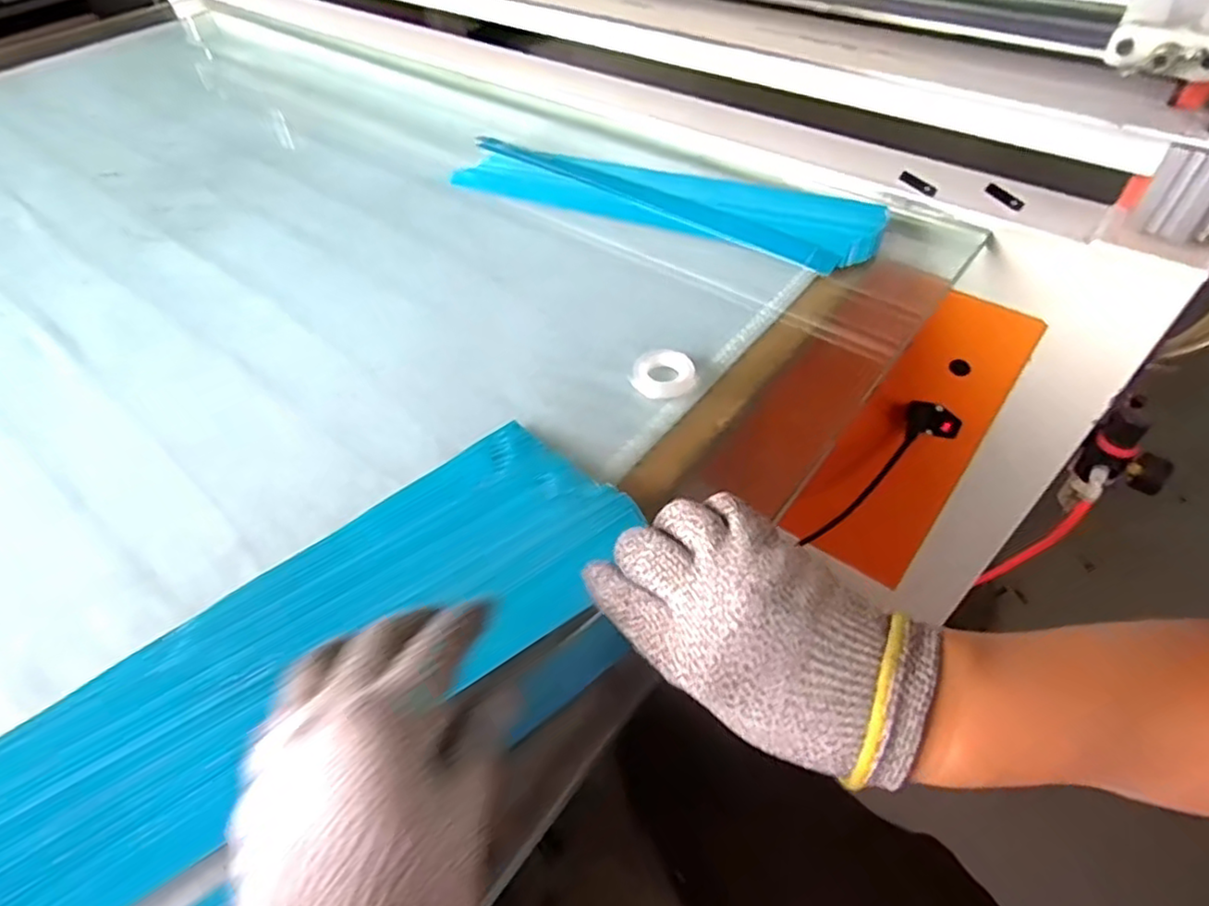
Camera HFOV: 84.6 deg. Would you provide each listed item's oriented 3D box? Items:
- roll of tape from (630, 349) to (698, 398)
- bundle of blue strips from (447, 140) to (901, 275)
[{"bbox_3d":[0.043,-0.056,0.471,0.041,0.013,0.042,-1,50,1],"label":"roll of tape"},{"bbox_3d":[0.049,-0.246,0.634,0.410,0.020,0.110,18,52,16],"label":"bundle of blue strips"}]

